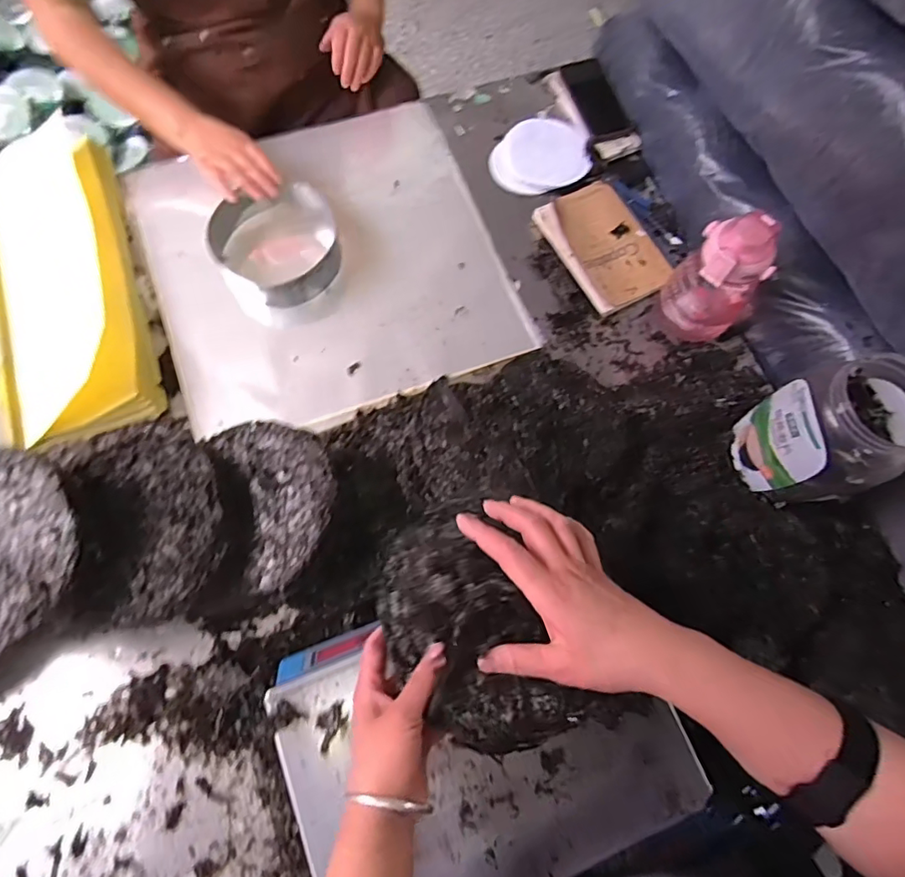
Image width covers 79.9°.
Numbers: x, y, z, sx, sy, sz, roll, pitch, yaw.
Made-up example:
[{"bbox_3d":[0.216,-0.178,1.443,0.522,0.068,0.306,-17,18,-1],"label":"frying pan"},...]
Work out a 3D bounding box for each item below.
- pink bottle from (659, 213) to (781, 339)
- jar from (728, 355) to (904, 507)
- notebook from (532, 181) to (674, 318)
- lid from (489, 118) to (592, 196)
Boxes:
[{"bbox_3d":[0.370,-0.221,0.741,0.099,0.179,0.103,-33,76,-12],"label":"pink bottle"},{"bbox_3d":[0.457,-0.003,0.654,0.126,0.198,0.134,1,72,-2],"label":"jar"},{"bbox_3d":[0.242,-0.305,0.858,0.148,0.027,0.209,-28,75,-11],"label":"notebook"},{"bbox_3d":[0.148,-0.474,0.908,0.157,0.027,0.145,1,72,-2],"label":"lid"}]

